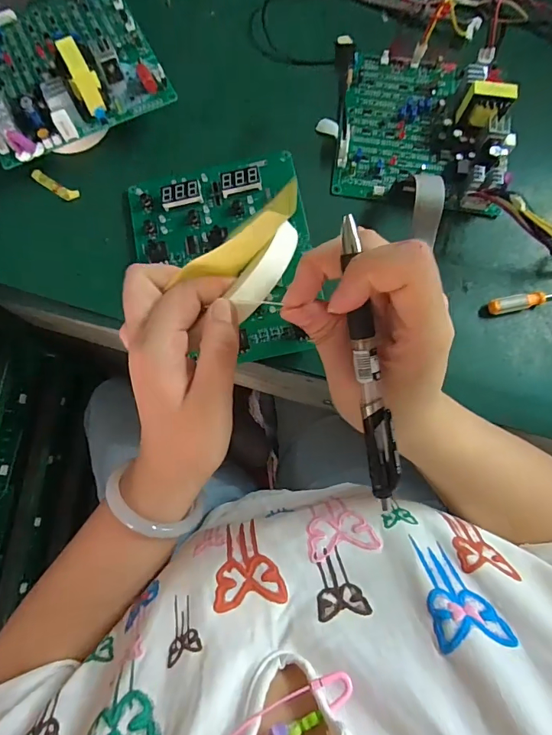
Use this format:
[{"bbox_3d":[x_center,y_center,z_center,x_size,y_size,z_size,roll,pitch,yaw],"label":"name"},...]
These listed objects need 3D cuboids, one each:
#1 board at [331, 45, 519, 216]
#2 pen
[{"bbox_3d":[0.158,-0.262,0.447,0.178,0.048,0.186,10,77,0],"label":"board"},{"bbox_3d":[0.045,0.004,0.205,0.012,0.009,0.143,-12,105,-4],"label":"pen"}]

